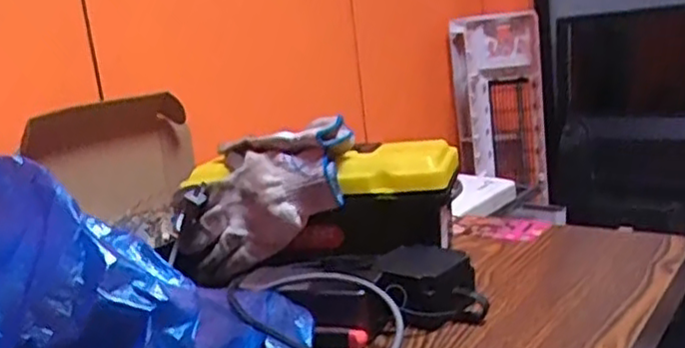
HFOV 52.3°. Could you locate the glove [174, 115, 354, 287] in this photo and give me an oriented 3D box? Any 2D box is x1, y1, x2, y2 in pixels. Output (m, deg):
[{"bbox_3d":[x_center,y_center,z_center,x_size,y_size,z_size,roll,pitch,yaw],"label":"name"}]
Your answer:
[{"bbox_3d":[-0.084,0.030,0.753,0.193,0.146,0.096,0,14,28],"label":"glove"}]

